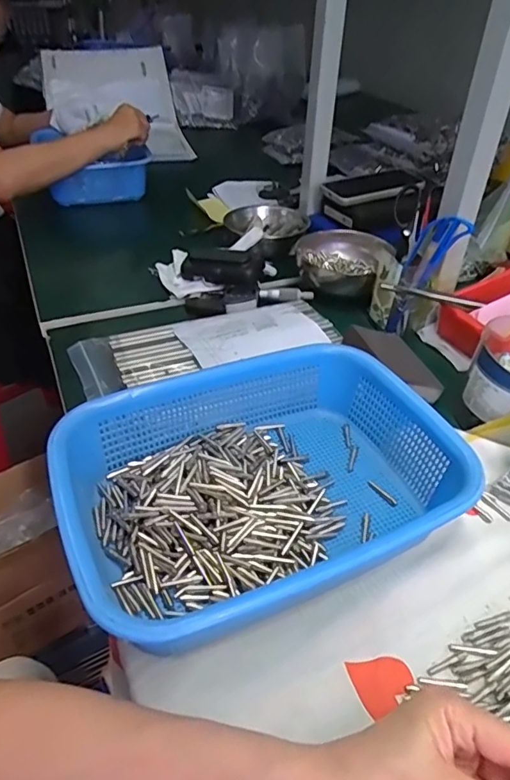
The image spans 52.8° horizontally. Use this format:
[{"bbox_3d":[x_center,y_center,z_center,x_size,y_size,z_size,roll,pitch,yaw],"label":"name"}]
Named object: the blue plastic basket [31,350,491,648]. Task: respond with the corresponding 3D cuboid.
[{"bbox_3d":[0.007,0.068,0.391,0.278,0.071,0.203,-14,43,-19],"label":"blue plastic basket"}]

